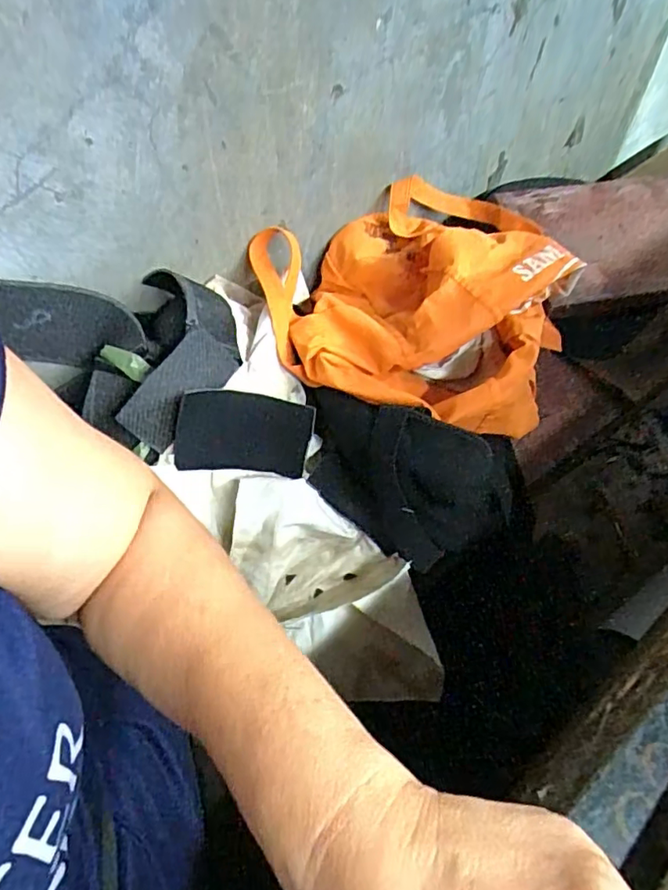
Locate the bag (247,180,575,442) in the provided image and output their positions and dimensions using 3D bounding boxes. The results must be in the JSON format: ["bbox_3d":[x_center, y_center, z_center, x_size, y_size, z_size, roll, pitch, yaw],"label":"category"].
[{"bbox_3d":[0.090,-0.147,0.575,0.316,0.103,0.303,-22,60,-13],"label":"bag"}]

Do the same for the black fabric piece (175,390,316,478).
[{"bbox_3d":[-0.076,-0.009,0.482,0.110,0.068,0.005,4,14,-12],"label":"black fabric piece"}]

